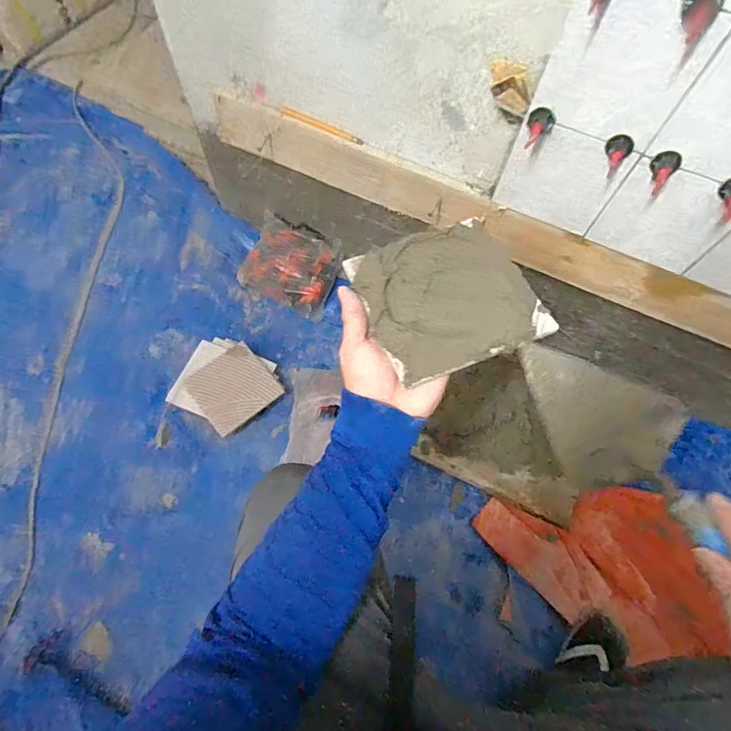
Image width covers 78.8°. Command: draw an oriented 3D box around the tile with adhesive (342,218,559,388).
[{"bbox_3d":[0.073,-0.066,0.399,0.147,0.029,0.139,-18,70,-9],"label":"tile with adhesive"}]

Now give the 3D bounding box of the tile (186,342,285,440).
[{"bbox_3d":[-0.268,0.042,0.902,0.148,0.015,0.150,-39,74,-17],"label":"tile"}]

